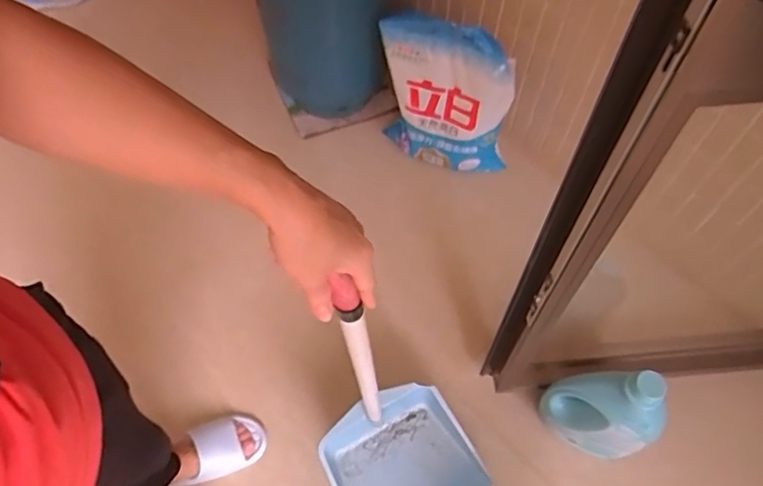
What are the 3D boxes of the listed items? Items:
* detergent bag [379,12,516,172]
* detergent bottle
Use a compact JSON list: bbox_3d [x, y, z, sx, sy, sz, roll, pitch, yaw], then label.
[{"bbox_3d":[0.151,-0.351,1.353,0.318,0.368,0.115,23,47,16],"label":"detergent bag"},{"bbox_3d":[0.388,0.293,1.007,0.183,0.284,0.079,20,62,14],"label":"detergent bottle"}]

